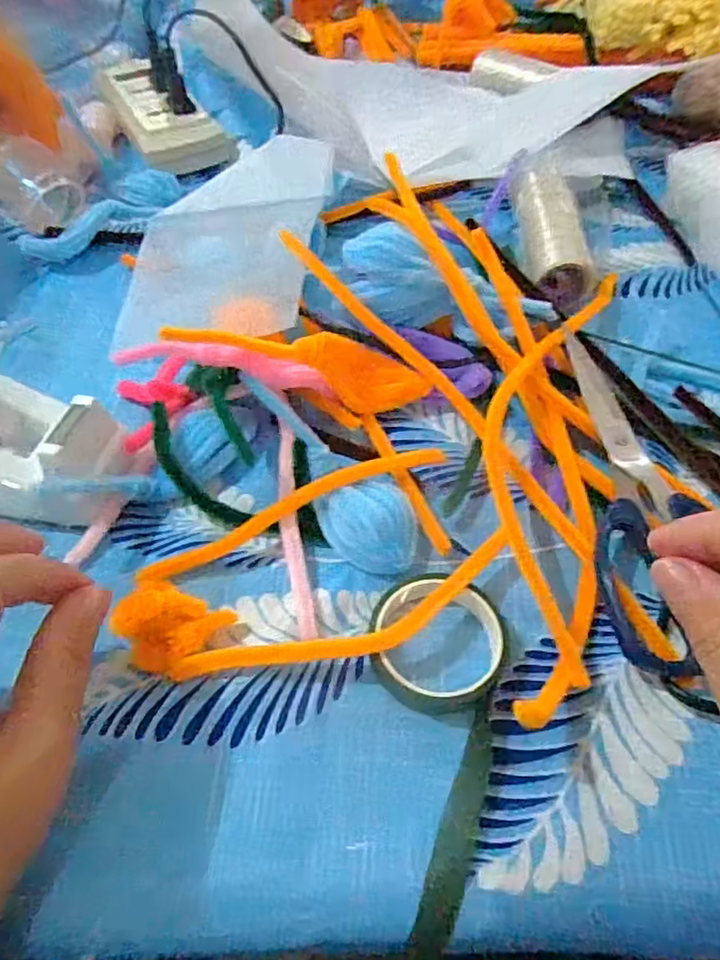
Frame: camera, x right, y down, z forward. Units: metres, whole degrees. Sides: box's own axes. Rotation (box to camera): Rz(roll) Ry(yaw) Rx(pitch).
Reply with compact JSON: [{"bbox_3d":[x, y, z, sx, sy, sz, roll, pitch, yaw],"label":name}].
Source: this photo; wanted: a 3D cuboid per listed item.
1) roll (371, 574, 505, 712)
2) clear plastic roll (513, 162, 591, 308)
[{"bbox_3d":[0.030,0.062,0.242,0.050,0.013,0.051,0,53,0],"label":"roll"},{"bbox_3d":[0.119,-0.158,0.388,0.032,0.026,0.114,0,53,1],"label":"clear plastic roll"}]

